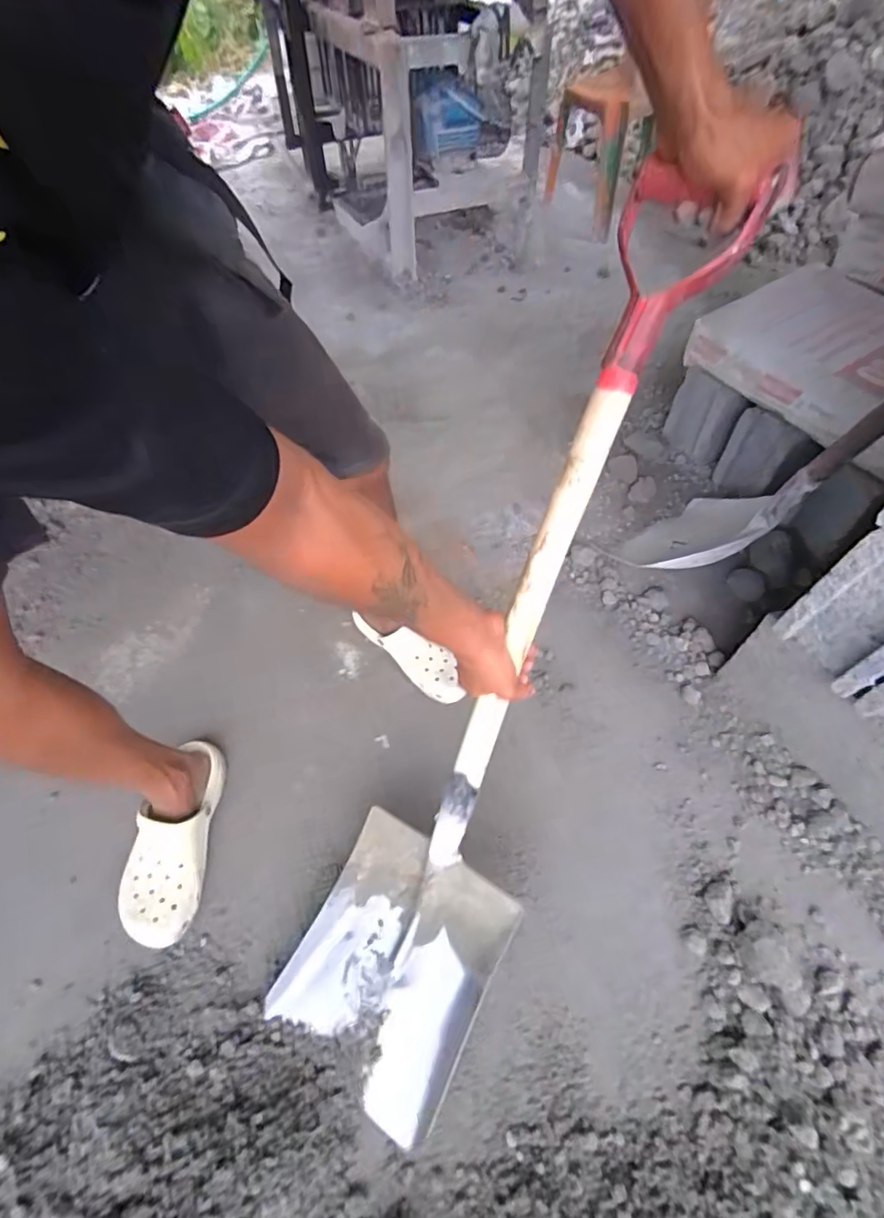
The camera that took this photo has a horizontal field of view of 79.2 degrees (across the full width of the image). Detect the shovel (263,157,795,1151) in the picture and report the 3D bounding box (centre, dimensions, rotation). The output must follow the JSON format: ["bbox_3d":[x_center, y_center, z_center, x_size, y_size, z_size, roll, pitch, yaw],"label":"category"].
[{"bbox_3d":[0.040,0.099,0.558,0.224,0.973,0.140,21,17,14],"label":"shovel"}]

